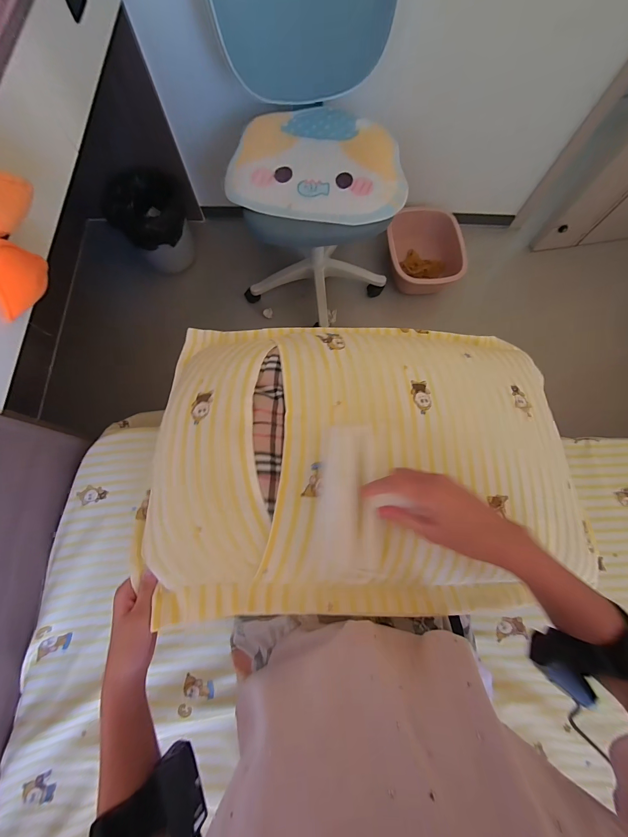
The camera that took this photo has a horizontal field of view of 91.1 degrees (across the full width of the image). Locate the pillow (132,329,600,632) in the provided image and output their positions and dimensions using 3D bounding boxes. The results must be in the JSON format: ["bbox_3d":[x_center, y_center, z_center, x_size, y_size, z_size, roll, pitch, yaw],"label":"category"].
[{"bbox_3d":[0.082,0.033,0.452,0.609,0.144,0.420,-2,75,-1],"label":"pillow"}]

